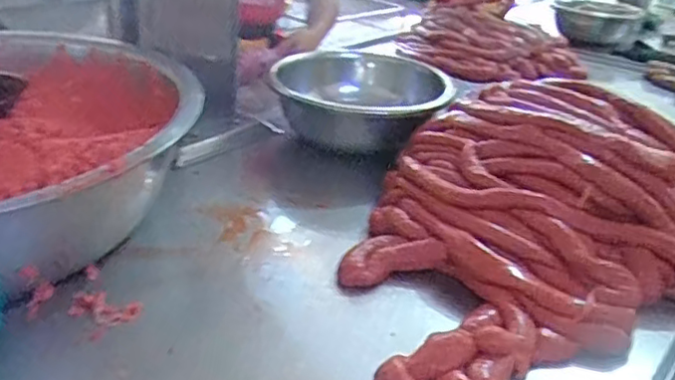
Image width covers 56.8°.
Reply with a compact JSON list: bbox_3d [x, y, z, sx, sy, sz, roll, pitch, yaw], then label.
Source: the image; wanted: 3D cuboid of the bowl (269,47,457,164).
[{"bbox_3d":[0.048,-0.164,1.180,0.309,0.124,0.309,3,28,-2],"label":"bowl"}]

